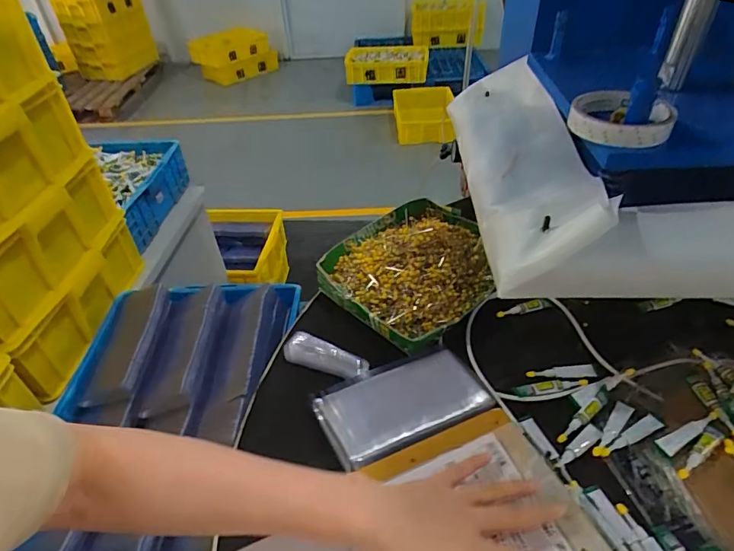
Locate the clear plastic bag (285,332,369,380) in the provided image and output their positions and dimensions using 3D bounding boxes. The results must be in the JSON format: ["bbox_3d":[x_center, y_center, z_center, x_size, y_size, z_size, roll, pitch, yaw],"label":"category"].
[{"bbox_3d":[-0.047,0.092,0.522,0.099,0.025,0.028,16,45,21],"label":"clear plastic bag"}]

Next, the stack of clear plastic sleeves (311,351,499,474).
[{"bbox_3d":[0.035,0.131,0.472,0.158,0.017,0.093,-19,43,-18],"label":"stack of clear plastic sleeves"}]

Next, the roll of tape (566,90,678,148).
[{"bbox_3d":[0.226,-0.139,0.409,0.076,0.028,0.076,0,41,0],"label":"roll of tape"}]

